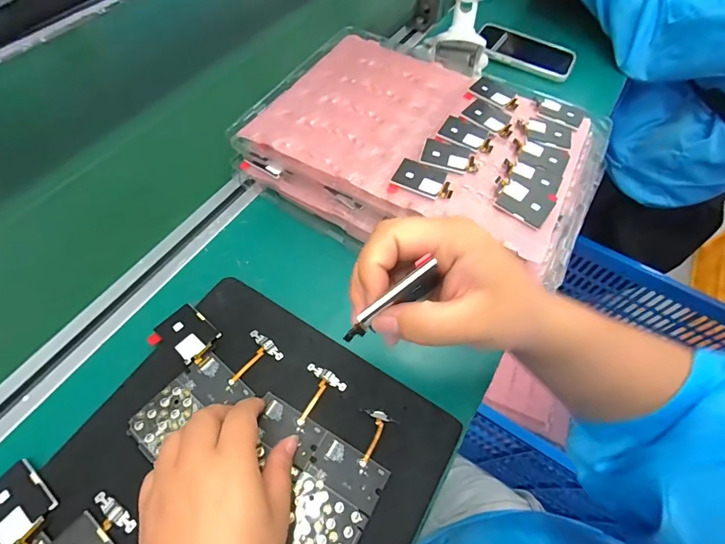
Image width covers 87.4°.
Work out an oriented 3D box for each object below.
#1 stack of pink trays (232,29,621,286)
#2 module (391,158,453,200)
[{"bbox_3d":[0.067,-0.138,0.422,0.351,0.056,0.256,25,62,12],"label":"stack of pink trays"},{"bbox_3d":[0.060,-0.087,0.364,0.056,0.006,0.035,22,61,10],"label":"module"}]

